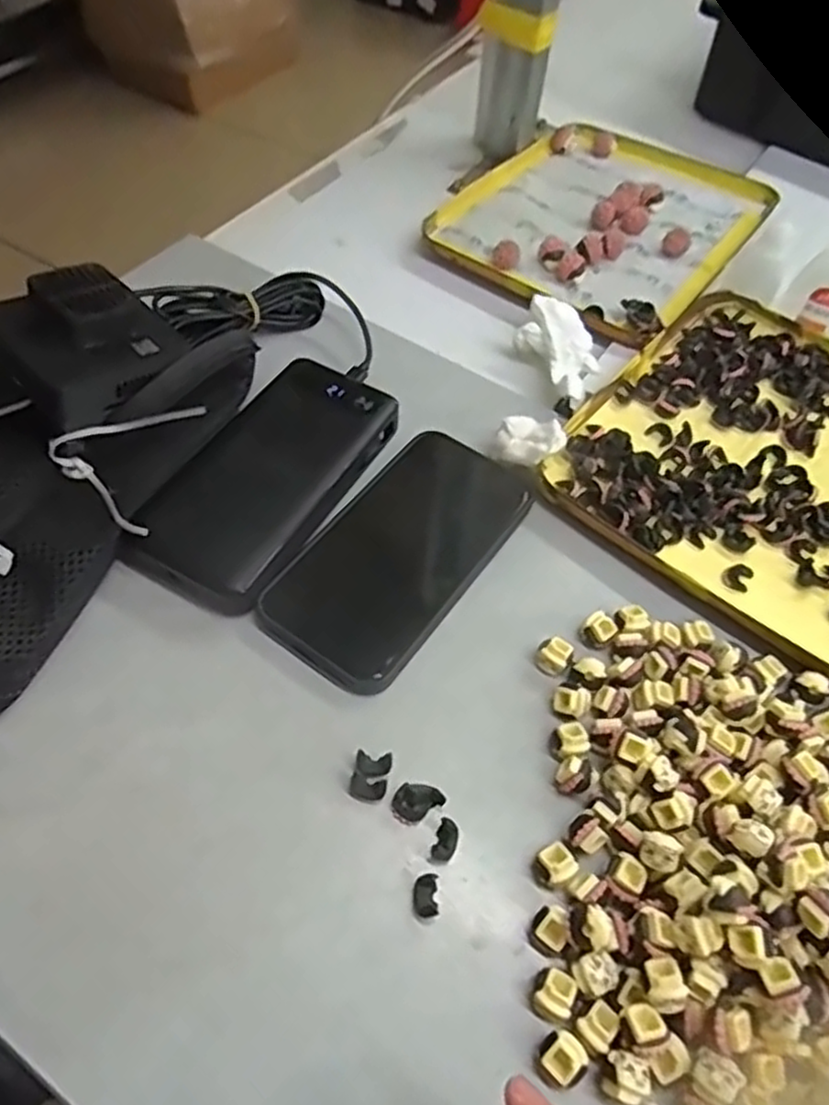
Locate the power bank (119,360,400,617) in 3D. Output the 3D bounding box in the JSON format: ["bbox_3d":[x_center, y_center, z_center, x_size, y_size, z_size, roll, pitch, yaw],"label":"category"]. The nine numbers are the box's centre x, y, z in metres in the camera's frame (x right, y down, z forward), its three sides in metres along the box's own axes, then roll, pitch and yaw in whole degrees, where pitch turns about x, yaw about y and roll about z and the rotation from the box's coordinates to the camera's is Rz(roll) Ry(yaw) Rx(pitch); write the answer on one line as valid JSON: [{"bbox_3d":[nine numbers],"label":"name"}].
[{"bbox_3d":[-0.076,-0.038,0.394,0.074,0.033,0.159,25,57,14],"label":"power bank"}]

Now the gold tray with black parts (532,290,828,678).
[{"bbox_3d":[0.229,-0.046,0.425,0.238,0.018,0.241,35,60,20],"label":"gold tray with black parts"}]

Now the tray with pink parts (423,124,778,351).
[{"bbox_3d":[0.160,-0.274,0.578,0.201,0.017,0.276,34,58,18],"label":"tray with pink parts"}]

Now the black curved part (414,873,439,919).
[{"bbox_3d":[0.005,0.137,0.289,0.009,0.004,0.016,1,55,-3],"label":"black curved part"}]

